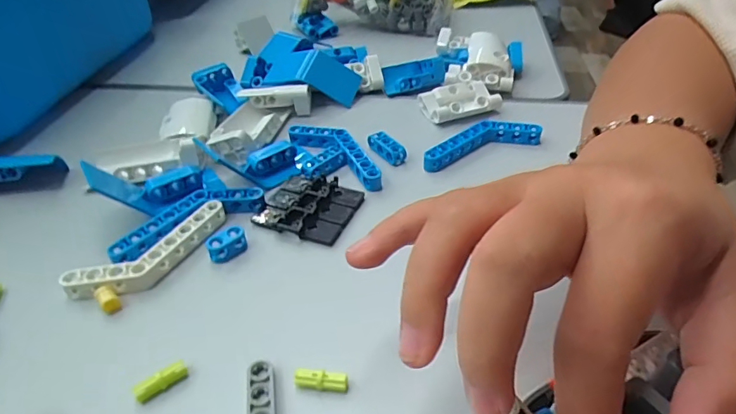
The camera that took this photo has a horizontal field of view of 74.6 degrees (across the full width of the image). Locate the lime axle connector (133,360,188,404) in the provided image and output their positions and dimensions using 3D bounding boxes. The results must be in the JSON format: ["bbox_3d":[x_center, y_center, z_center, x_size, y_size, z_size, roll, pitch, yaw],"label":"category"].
[{"bbox_3d":[-0.079,0.067,0.185,0.020,0.005,0.006,-26,45,-26],"label":"lime axle connector"}]

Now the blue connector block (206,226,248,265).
[{"bbox_3d":[-0.070,0.018,0.240,0.019,0.010,0.010,-29,46,-29],"label":"blue connector block"}]

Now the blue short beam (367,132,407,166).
[{"bbox_3d":[0.012,-0.037,0.303,0.011,0.013,0.027,-25,44,-25],"label":"blue short beam"}]

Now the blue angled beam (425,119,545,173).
[{"bbox_3d":[0.070,-0.041,0.304,0.080,0.013,0.020,-16,41,-15],"label":"blue angled beam"}]

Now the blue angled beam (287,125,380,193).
[{"bbox_3d":[-0.017,-0.034,0.298,0.024,0.010,0.078,-29,46,-29],"label":"blue angled beam"}]

